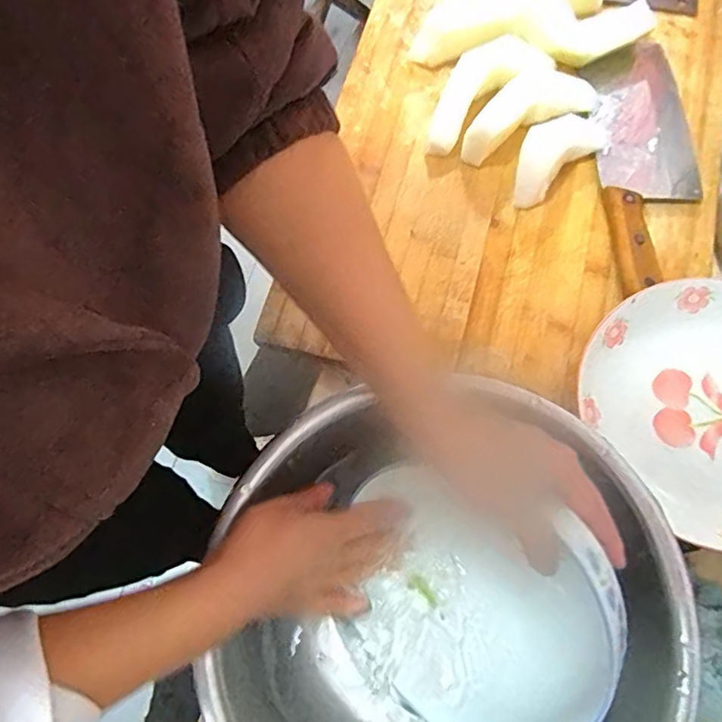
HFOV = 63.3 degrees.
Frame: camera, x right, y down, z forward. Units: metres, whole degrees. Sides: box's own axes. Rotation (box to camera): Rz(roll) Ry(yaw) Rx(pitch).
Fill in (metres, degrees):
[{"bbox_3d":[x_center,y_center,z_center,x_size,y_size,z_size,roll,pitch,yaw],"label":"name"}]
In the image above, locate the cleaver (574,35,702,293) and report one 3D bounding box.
[{"bbox_3d":[0.260,-0.185,0.524,0.095,0.023,0.265,-3,70,0],"label":"cleaver"}]

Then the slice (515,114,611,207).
[{"bbox_3d":[0.174,-0.188,0.526,0.107,0.034,0.045,-39,75,-12],"label":"slice"}]

